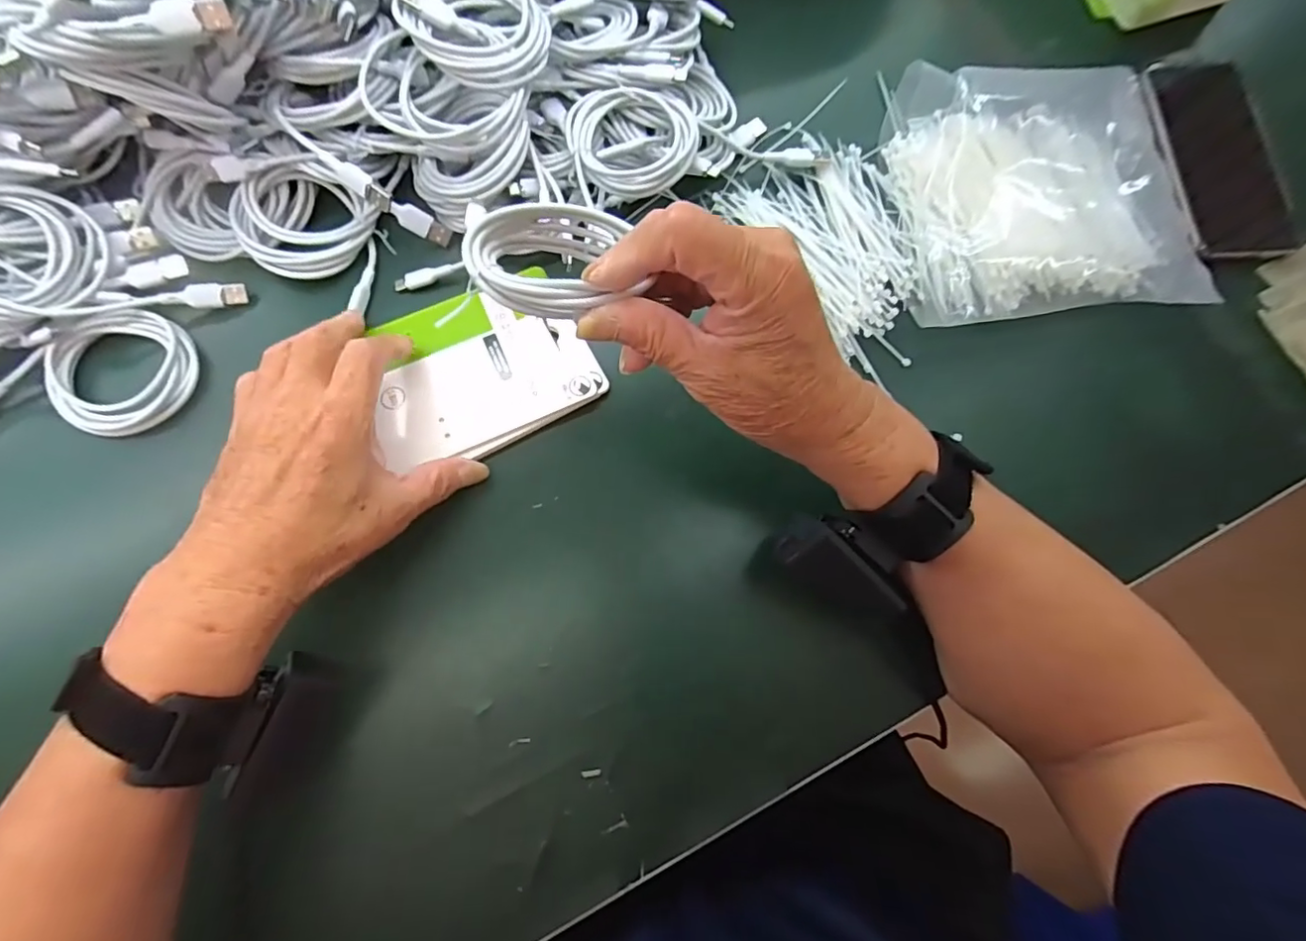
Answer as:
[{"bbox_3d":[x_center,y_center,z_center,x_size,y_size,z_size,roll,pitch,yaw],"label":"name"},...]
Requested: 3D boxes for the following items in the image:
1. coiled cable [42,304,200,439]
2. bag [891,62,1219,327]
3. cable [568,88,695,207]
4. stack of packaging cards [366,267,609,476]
[{"bbox_3d":[-0.325,-0.060,0.359,0.080,0.027,0.078,1,77,-3],"label":"coiled cable"},{"bbox_3d":[0.260,-0.191,0.387,0.185,0.025,0.174,-7,84,-4],"label":"bag"},{"bbox_3d":[-0.013,-0.208,0.365,0.078,0.015,0.079,1,77,-3],"label":"cable"},{"bbox_3d":[-0.108,-0.063,0.361,0.136,0.010,0.097,-24,86,-6],"label":"stack of packaging cards"}]

